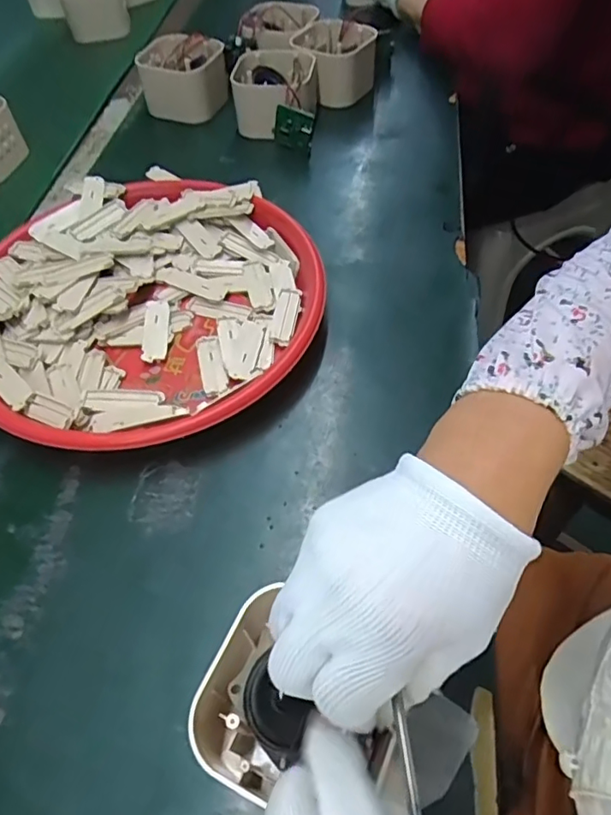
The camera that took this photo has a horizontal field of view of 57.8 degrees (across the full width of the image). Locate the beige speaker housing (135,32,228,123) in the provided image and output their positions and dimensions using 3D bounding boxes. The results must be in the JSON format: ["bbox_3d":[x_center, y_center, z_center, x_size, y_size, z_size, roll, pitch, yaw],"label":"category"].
[{"bbox_3d":[-0.143,-0.391,0.662,0.098,0.064,0.089,1,55,5],"label":"beige speaker housing"}]

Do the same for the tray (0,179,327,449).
[{"bbox_3d":[-0.134,-0.089,0.462,0.283,0.040,0.277,-2,54,3],"label":"tray"}]

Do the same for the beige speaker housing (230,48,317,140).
[{"bbox_3d":[-0.034,-0.350,0.631,0.091,0.068,0.102,0,55,4],"label":"beige speaker housing"}]

